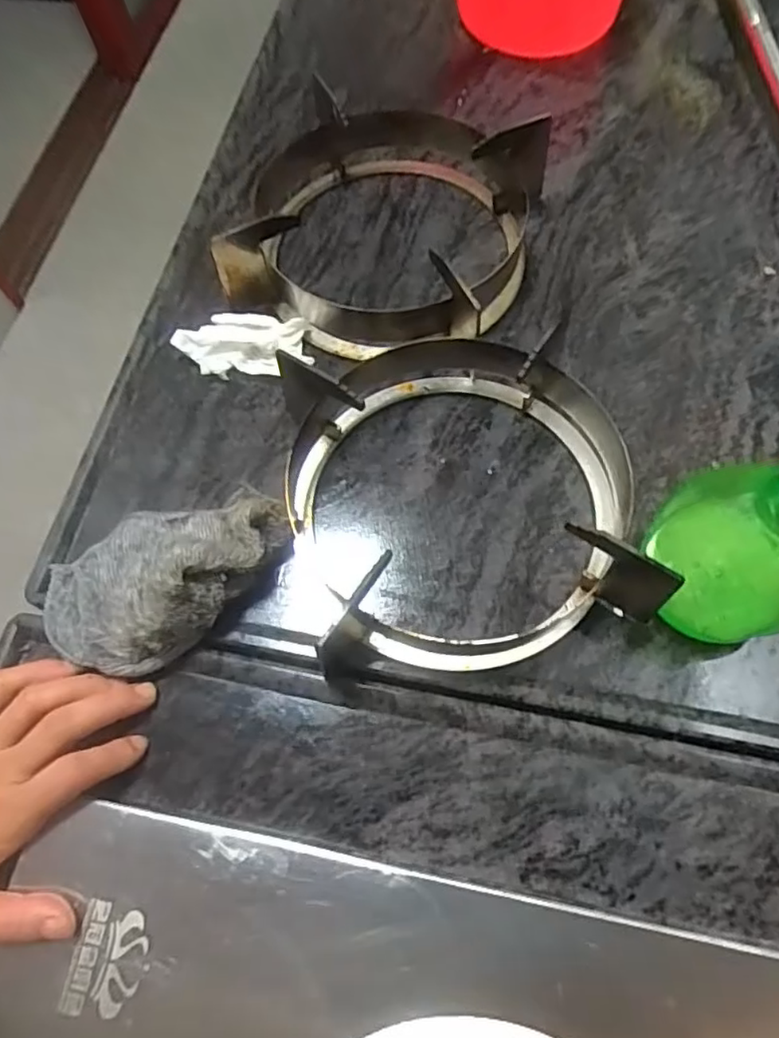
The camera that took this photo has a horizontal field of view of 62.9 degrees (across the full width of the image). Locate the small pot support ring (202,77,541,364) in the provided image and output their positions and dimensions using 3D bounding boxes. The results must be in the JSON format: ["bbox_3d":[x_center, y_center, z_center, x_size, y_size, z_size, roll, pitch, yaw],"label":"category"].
[{"bbox_3d":[-0.005,-0.218,0.460,0.206,0.067,0.197,14,68,8],"label":"small pot support ring"}]

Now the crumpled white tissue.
[{"bbox_3d":[-0.103,-0.122,0.448,0.088,0.019,0.041,4,67,4],"label":"crumpled white tissue"}]

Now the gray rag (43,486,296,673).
[{"bbox_3d":[-0.130,0.028,0.363,0.146,0.062,0.085,-30,69,-9],"label":"gray rag"}]

